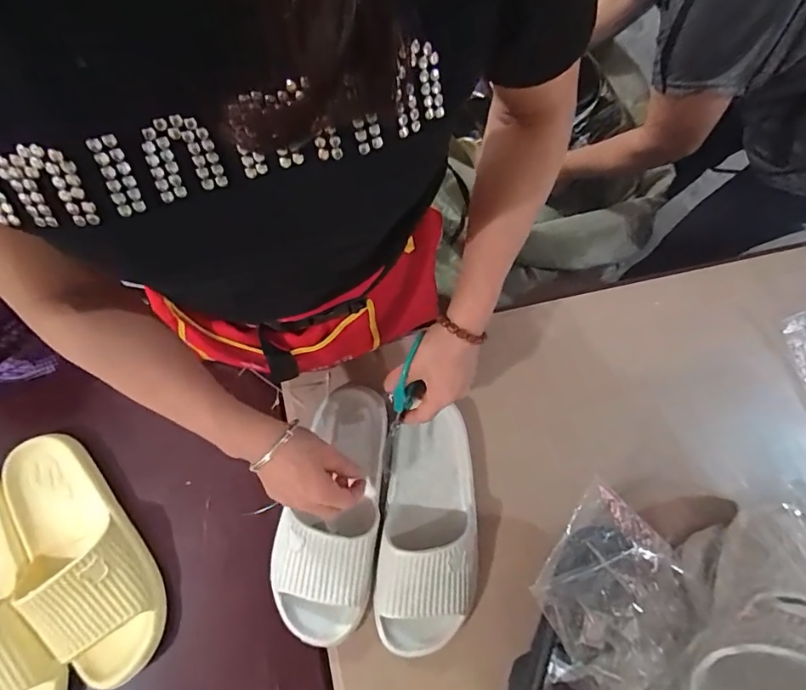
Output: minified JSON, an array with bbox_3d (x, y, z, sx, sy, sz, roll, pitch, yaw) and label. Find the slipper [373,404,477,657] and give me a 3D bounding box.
[{"bbox_3d":[0.028,0.191,0.491,0.098,0.052,0.241,6,78,1],"label":"slipper"}]

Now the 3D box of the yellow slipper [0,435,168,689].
[{"bbox_3d":[-0.345,0.222,0.492,0.111,0.060,0.266,-34,80,-7],"label":"yellow slipper"}]

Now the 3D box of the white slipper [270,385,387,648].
[{"bbox_3d":[-0.076,0.171,0.497,0.105,0.061,0.259,10,74,2],"label":"white slipper"}]

